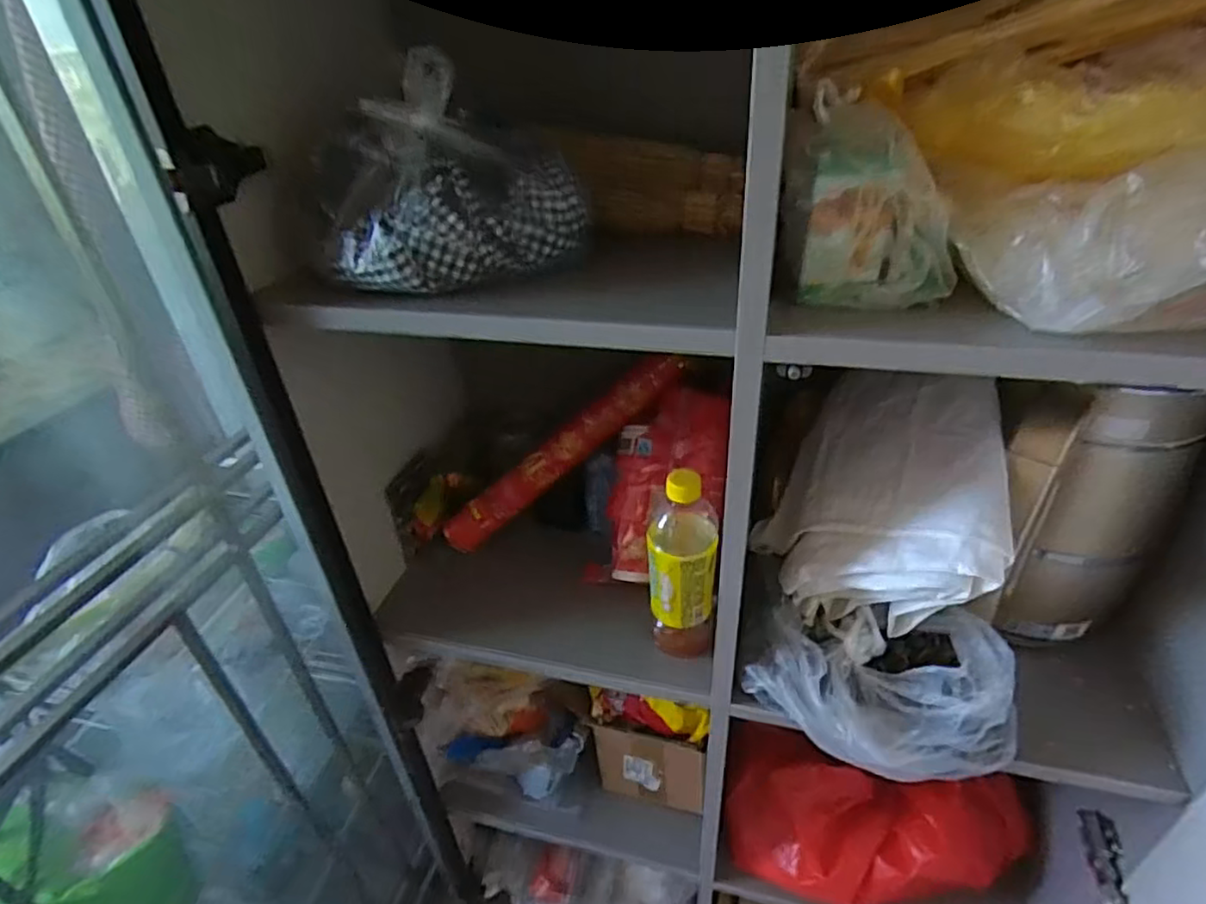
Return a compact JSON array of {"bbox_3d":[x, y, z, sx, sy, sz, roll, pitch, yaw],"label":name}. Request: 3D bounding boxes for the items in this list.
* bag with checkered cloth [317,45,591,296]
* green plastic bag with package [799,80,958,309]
[{"bbox_3d":[-0.113,-0.204,0.480,0.198,0.126,0.104,-12,36,-14],"label":"bag with checkered cloth"},{"bbox_3d":[0.173,-0.152,0.400,0.100,0.115,0.057,12,37,20],"label":"green plastic bag with package"}]

